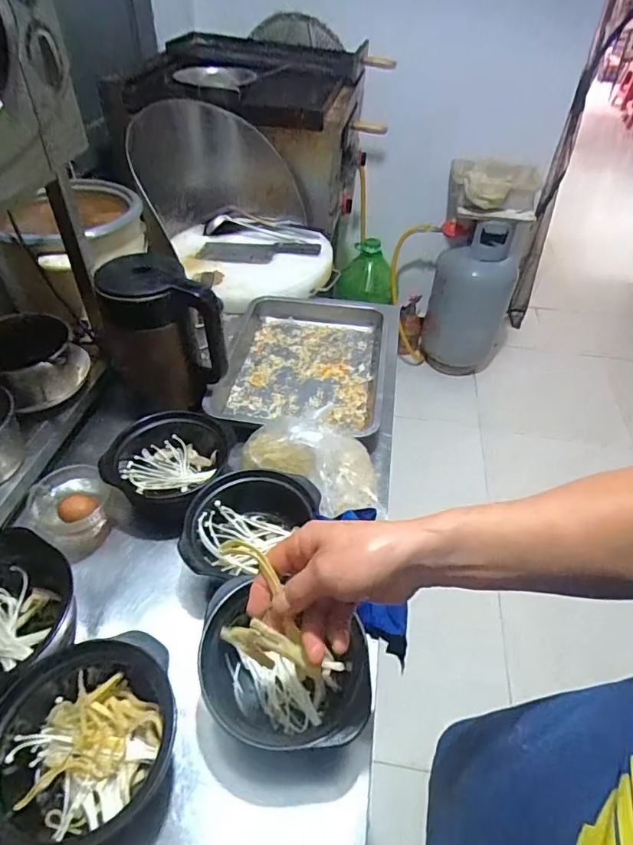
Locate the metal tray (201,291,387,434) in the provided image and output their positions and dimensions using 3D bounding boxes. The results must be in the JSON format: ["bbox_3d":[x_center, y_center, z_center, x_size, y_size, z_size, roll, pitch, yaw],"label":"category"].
[{"bbox_3d":[-0.025,-0.123,0.966,0.297,0.075,0.411,6,45,4],"label":"metal tray"}]

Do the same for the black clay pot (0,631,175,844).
[{"bbox_3d":[-0.221,0.304,0.477,0.172,0.074,0.154,-19,48,-21],"label":"black clay pot"}]

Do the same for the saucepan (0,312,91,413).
[{"bbox_3d":[-0.455,-0.101,0.785,0.141,0.105,0.140,0,44,-2],"label":"saucepan"}]

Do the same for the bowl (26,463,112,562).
[{"bbox_3d":[-0.336,0.117,0.690,0.111,0.062,0.103,1,44,-1],"label":"bowl"}]

